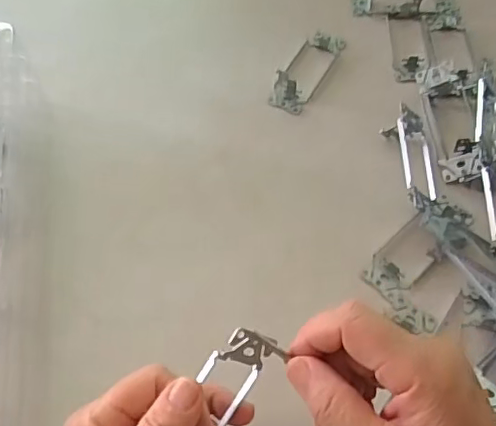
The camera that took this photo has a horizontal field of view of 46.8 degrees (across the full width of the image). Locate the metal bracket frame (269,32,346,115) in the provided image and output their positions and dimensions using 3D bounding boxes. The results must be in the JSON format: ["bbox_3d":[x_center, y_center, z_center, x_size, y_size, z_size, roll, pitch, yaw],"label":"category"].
[{"bbox_3d":[0.056,-0.140,0.540,0.037,0.020,0.106,26,63,14],"label":"metal bracket frame"}]

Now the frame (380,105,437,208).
[{"bbox_3d":[0.139,-0.045,0.476,0.035,0.020,0.105,-1,60,-2],"label":"frame"}]

